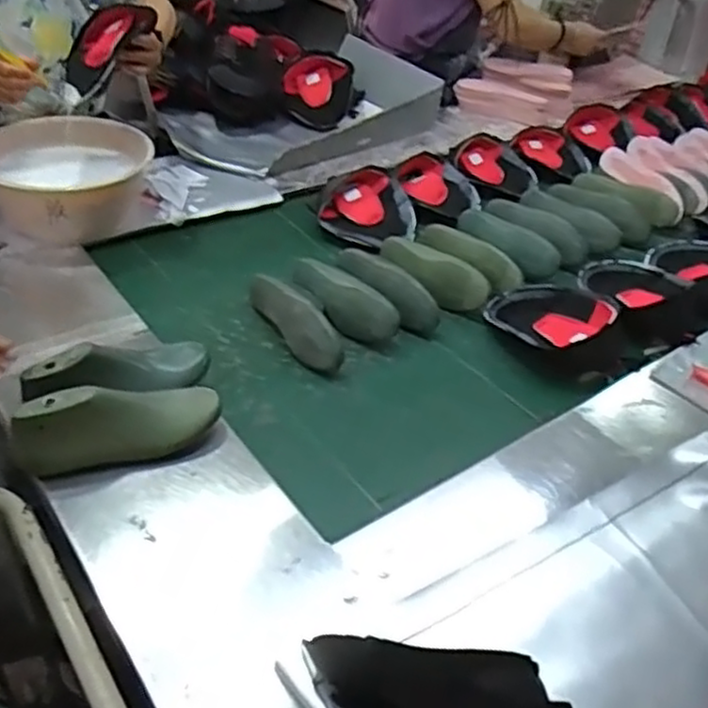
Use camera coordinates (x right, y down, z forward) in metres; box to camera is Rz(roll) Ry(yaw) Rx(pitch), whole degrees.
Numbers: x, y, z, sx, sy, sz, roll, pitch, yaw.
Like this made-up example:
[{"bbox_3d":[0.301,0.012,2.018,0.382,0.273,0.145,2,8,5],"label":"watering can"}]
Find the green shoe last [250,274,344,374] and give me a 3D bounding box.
[{"bbox_3d":[-0.094,-0.056,1.183,0.060,0.073,0.210,-22,47,-30],"label":"green shoe last"}]

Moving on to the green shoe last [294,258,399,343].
[{"bbox_3d":[-0.024,-0.101,1.244,0.078,0.068,0.242,-26,49,-33],"label":"green shoe last"}]

